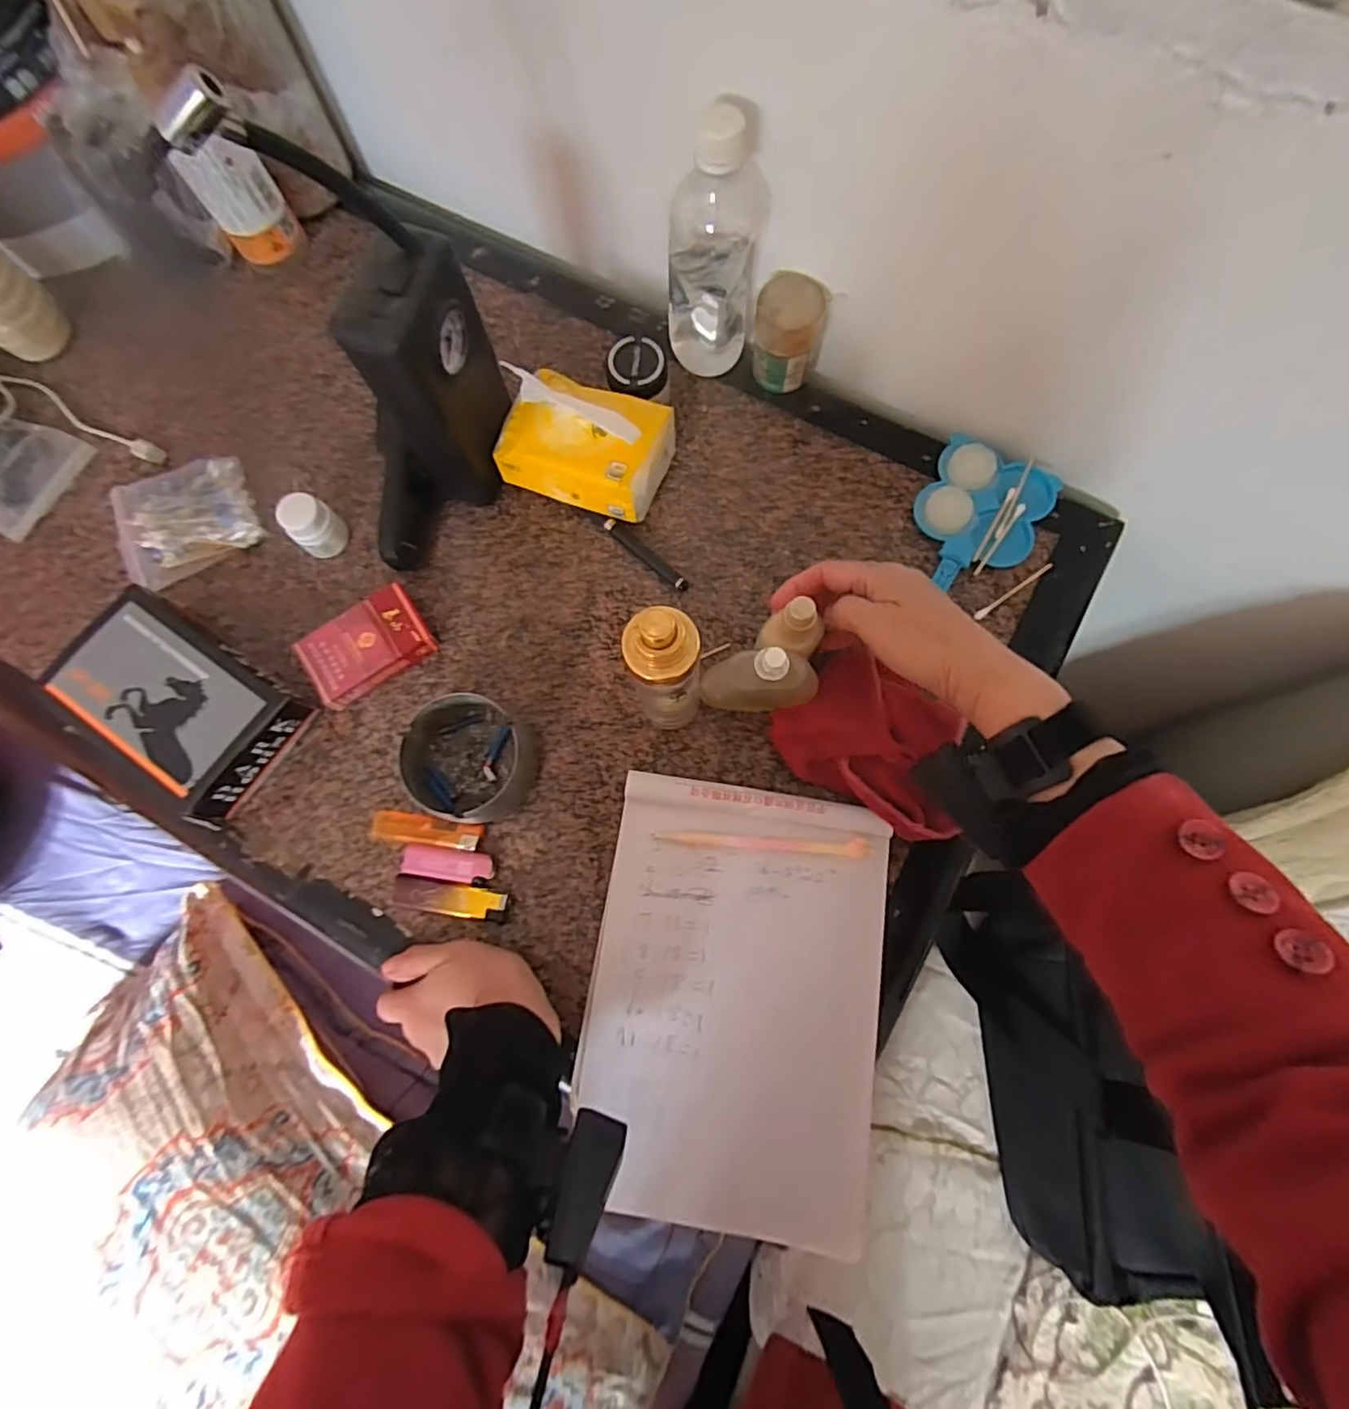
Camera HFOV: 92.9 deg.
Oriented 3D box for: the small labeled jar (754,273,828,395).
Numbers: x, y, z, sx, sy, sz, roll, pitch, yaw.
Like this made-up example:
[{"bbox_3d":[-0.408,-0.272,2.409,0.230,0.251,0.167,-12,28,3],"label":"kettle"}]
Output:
[{"bbox_3d":[0.091,-0.296,0.518,0.054,0.077,0.050,9,77,4],"label":"small labeled jar"}]

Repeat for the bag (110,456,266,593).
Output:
[{"bbox_3d":[-0.403,-0.150,0.522,0.109,0.027,0.082,-22,77,-4],"label":"bag"}]

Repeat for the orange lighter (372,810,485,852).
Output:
[{"bbox_3d":[-0.181,0.091,0.467,0.080,0.009,0.020,7,76,3],"label":"orange lighter"}]

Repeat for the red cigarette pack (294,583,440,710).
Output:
[{"bbox_3d":[-0.237,-0.045,0.494,0.093,0.027,0.060,-34,78,-7],"label":"red cigarette pack"}]

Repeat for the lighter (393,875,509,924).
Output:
[{"bbox_3d":[-0.160,0.138,0.455,0.081,0.016,0.022,10,77,4],"label":"lighter"}]

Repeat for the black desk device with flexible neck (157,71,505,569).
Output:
[{"bbox_3d":[-0.182,-0.205,0.398,0.152,0.284,0.066,-41,79,-8],"label":"black desk device with flexible neck"}]

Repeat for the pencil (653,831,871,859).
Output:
[{"bbox_3d":[0.062,0.098,0.449,0.145,0.010,0.013,2,76,2],"label":"pencil"}]

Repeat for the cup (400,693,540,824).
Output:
[{"bbox_3d":[-0.147,0.041,0.460,0.082,0.045,0.086,0,76,1],"label":"cup"}]

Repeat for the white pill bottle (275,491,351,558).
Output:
[{"bbox_3d":[-0.285,-0.141,0.507,0.032,0.045,0.037,38,80,10],"label":"white pill bottle"}]

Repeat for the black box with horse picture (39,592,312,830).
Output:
[{"bbox_3d":[-0.368,0.003,0.473,0.161,0.054,0.114,33,79,9],"label":"black box with horse picture"}]

